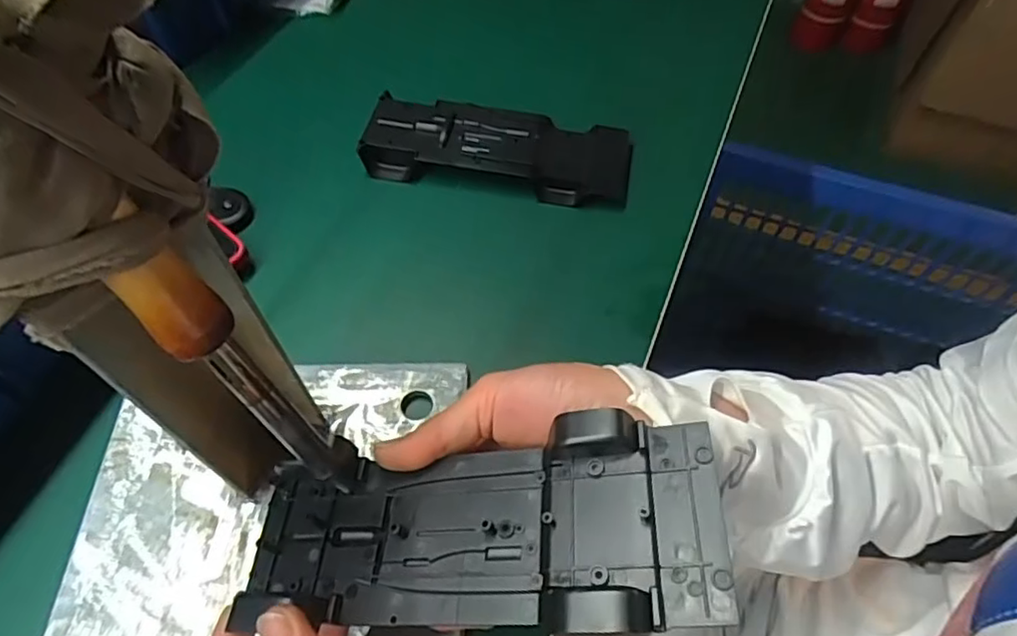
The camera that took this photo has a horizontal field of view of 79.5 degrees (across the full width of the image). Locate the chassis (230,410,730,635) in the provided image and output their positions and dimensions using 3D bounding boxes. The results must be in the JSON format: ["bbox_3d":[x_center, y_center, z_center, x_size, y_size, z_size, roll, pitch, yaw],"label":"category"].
[{"bbox_3d":[-0.018,0.078,0.235,0.189,0.029,0.072,-9,55,16],"label":"chassis"}]

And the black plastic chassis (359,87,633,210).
[{"bbox_3d":[-0.007,-0.126,0.457,0.194,0.024,0.070,9,57,5],"label":"black plastic chassis"}]

